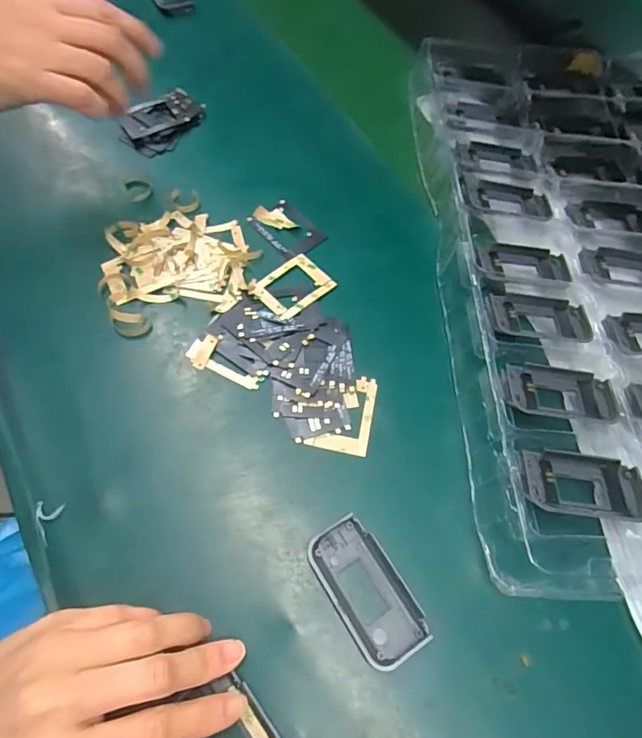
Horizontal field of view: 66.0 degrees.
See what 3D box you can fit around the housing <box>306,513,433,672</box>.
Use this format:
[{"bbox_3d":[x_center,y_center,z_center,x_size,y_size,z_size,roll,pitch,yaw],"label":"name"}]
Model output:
[{"bbox_3d":[0.025,0.121,0.273,0.039,0.008,0.076,-29,69,-17],"label":"housing"}]

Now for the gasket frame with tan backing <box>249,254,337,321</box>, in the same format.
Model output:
[{"bbox_3d":[-0.021,-0.061,0.365,0.053,0.005,0.038,-38,72,-20],"label":"gasket frame with tan backing"}]

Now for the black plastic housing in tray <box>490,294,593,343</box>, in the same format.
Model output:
[{"bbox_3d":[0.158,-0.038,0.354,0.075,0.007,0.038,3,63,-2],"label":"black plastic housing in tray"}]

